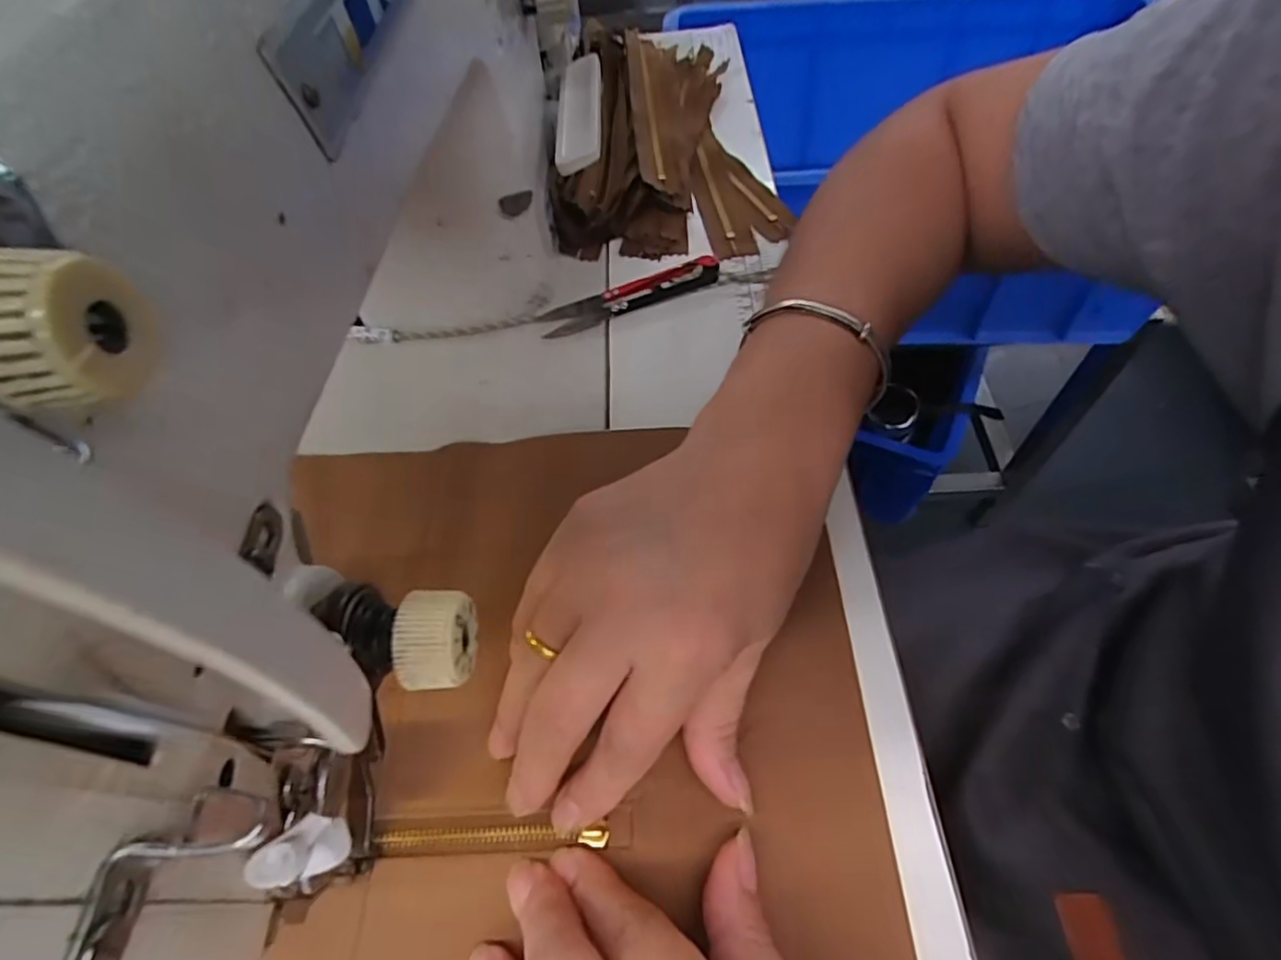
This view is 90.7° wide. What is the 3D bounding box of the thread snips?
[{"bbox_3d":[-0.006,-0.106,0.362,0.104,0.013,0.021,-19,57,-8],"label":"thread snips"}]

